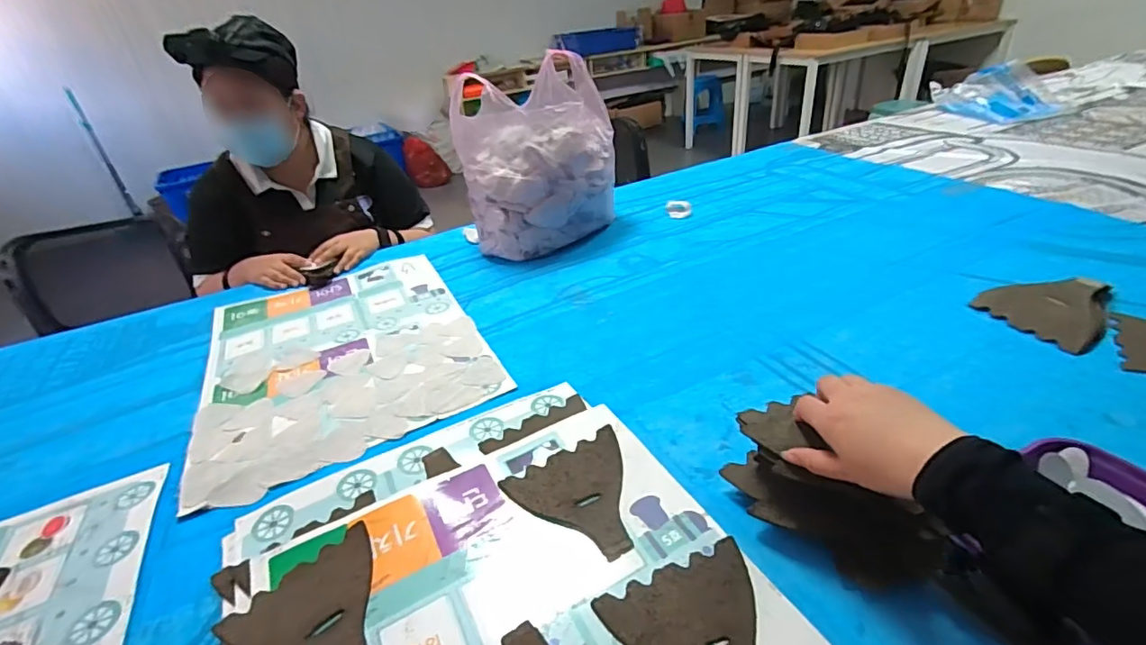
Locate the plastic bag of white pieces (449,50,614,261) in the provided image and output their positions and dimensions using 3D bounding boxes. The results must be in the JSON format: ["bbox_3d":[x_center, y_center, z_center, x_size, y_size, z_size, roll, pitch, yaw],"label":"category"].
[{"bbox_3d":[-0.066,-0.308,1.025,0.289,0.288,0.242,-6,33,2],"label":"plastic bag of white pieces"}]

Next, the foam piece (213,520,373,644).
[{"bbox_3d":[-0.207,0.247,0.439,0.132,0.007,0.126,24,44,39],"label":"foam piece"}]

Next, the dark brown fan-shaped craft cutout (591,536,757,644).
[{"bbox_3d":[0.101,0.241,0.398,0.124,0.004,0.130,-17,34,-14],"label":"dark brown fan-shaped craft cutout"}]

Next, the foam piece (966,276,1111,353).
[{"bbox_3d":[0.622,-0.006,0.682,0.145,0.019,0.119,-6,48,15],"label":"foam piece"}]

